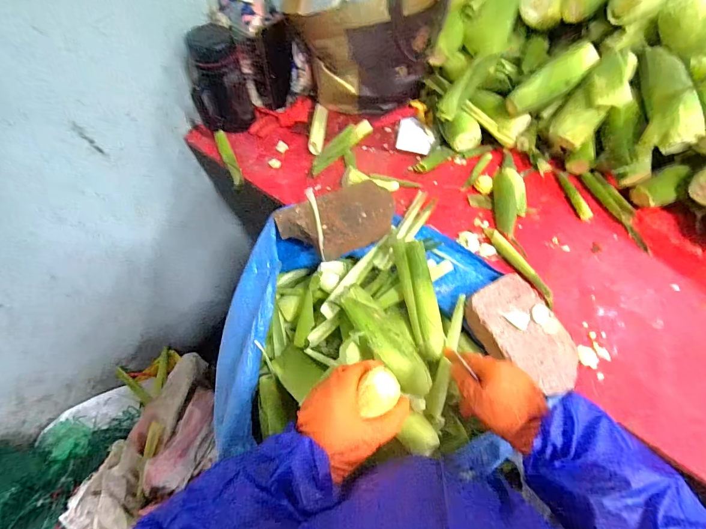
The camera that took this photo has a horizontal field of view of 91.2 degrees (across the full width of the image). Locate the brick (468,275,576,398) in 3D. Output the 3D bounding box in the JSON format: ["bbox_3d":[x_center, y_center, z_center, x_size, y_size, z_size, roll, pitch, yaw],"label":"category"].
[{"bbox_3d":[0.265,0.114,0.552,0.112,0.060,0.176,-25,66,-13],"label":"brick"}]

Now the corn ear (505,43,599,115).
[{"bbox_3d":[0.388,-0.363,0.673,0.186,0.047,0.063,-33,64,17],"label":"corn ear"}]

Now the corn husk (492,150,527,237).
[{"bbox_3d":[0.316,-0.151,0.689,0.068,0.034,0.213,5,63,2],"label":"corn husk"}]

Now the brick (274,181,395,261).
[{"bbox_3d":[-0.022,-0.078,0.619,0.205,0.053,0.115,-24,66,-12],"label":"brick"}]

